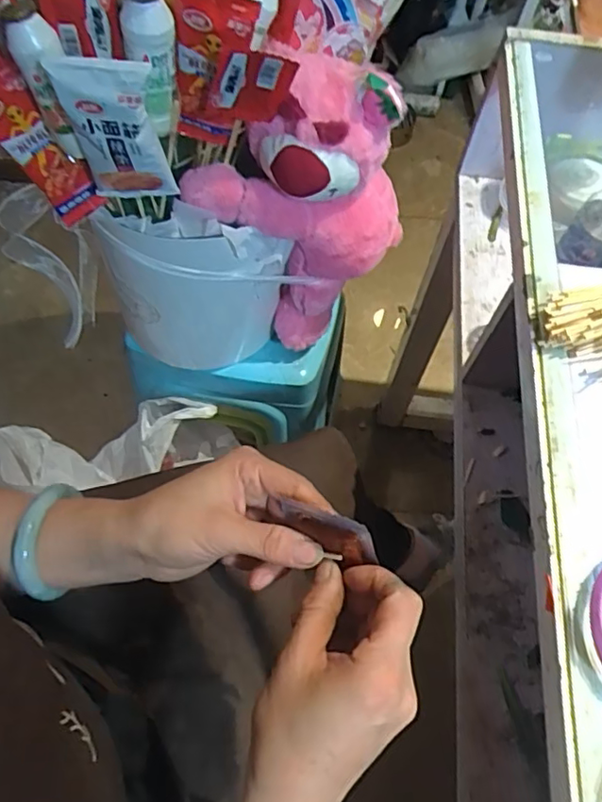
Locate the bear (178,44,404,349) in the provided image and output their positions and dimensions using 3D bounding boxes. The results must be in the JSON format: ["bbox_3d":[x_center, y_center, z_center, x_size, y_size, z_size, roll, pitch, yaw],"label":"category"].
[{"bbox_3d":[-0.002,-0.188,0.624,0.200,0.307,0.130,16,63,5],"label":"bear"}]

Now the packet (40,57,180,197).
[{"bbox_3d":[-0.148,-0.209,0.477,0.072,0.126,0.026,4,63,-1],"label":"packet"}]

